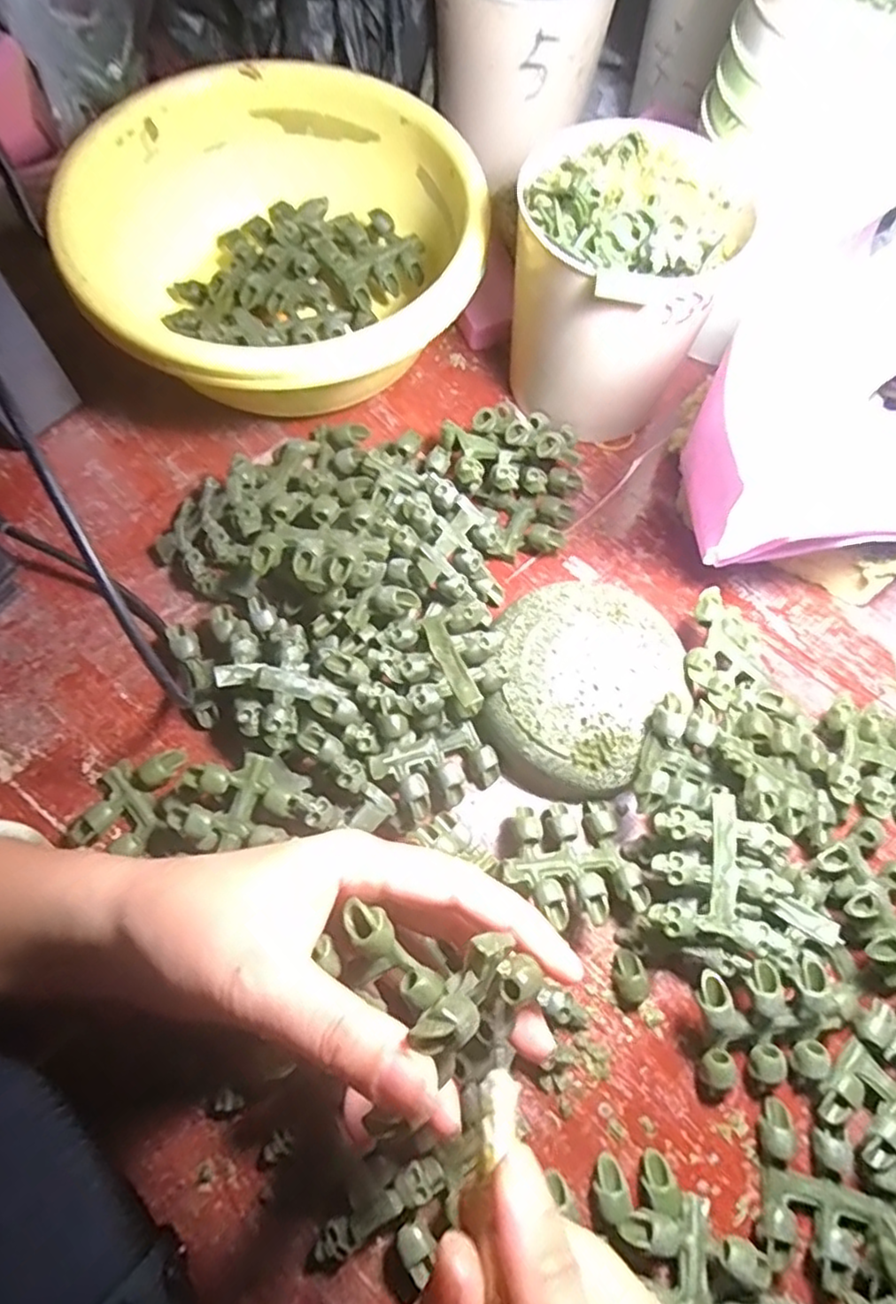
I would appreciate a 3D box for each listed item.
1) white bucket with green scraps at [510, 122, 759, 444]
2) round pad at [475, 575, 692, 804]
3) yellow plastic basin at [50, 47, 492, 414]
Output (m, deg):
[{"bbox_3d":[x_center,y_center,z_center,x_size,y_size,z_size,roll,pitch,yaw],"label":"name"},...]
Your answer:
[{"bbox_3d":[0.090,-0.193,0.372,0.095,0.128,0.111,37,71,12],"label":"white bucket with green scraps"},{"bbox_3d":[0.064,0.016,0.334,0.092,0.032,0.102,41,73,14],"label":"round pad"},{"bbox_3d":[-0.098,-0.230,0.398,0.216,0.094,0.217,0,68,-1],"label":"yellow plastic basin"}]

